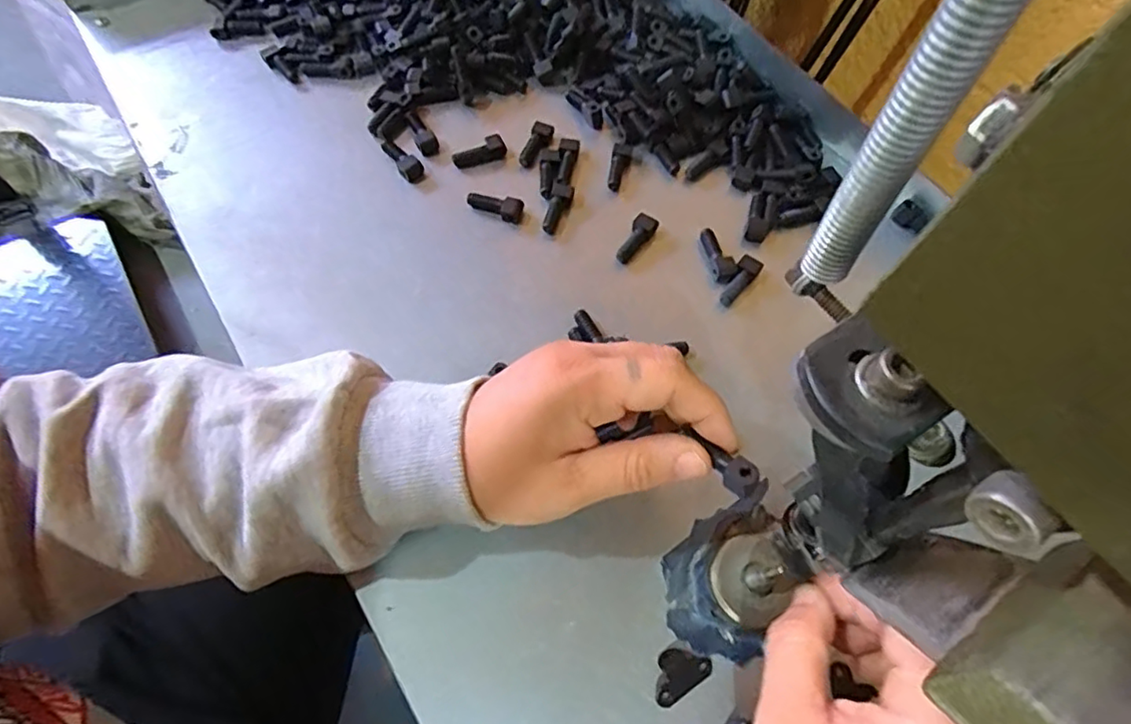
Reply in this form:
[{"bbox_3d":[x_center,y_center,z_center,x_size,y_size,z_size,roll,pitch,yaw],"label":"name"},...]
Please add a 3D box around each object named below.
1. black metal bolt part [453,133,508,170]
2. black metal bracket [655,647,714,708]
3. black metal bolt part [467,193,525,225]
[{"bbox_3d":[-0.057,-0.138,0.412,0.035,0.007,0.017,-22,67,-13],"label":"black metal bolt part"},{"bbox_3d":[0.050,0.138,0.277,0.028,0.004,0.019,-31,69,-16],"label":"black metal bracket"},{"bbox_3d":[-0.044,-0.097,0.391,0.037,0.009,0.015,13,64,4],"label":"black metal bolt part"}]

